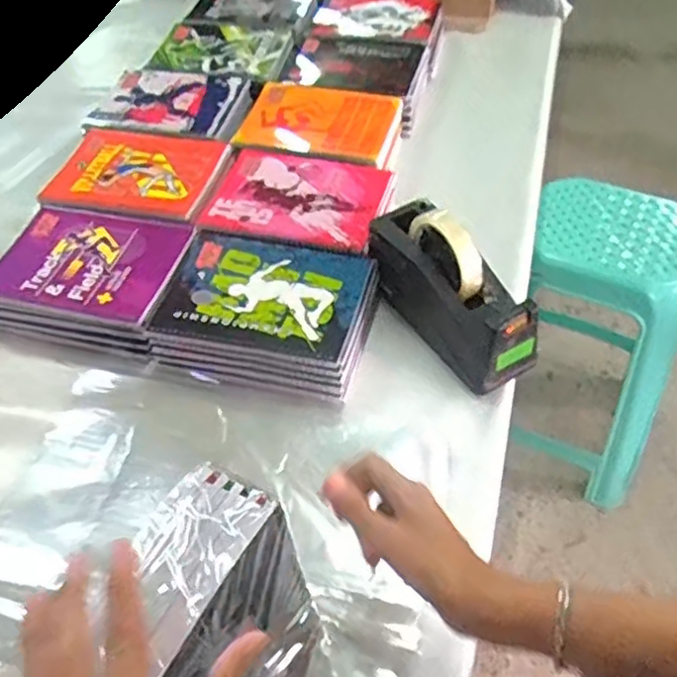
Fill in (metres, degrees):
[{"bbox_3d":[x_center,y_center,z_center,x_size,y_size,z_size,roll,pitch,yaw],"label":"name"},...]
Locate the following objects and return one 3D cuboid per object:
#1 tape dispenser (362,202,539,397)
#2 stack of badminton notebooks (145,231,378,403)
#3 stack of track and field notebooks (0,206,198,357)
[{"bbox_3d":[0.111,-0.052,0.679,0.078,0.114,0.204,-25,53,-17],"label":"tape dispenser"},{"bbox_3d":[-0.074,-0.030,0.705,0.208,0.053,0.164,9,51,11],"label":"stack of badminton notebooks"},{"bbox_3d":[-0.273,-0.069,0.736,0.195,0.046,0.163,7,50,9],"label":"stack of track and field notebooks"}]

